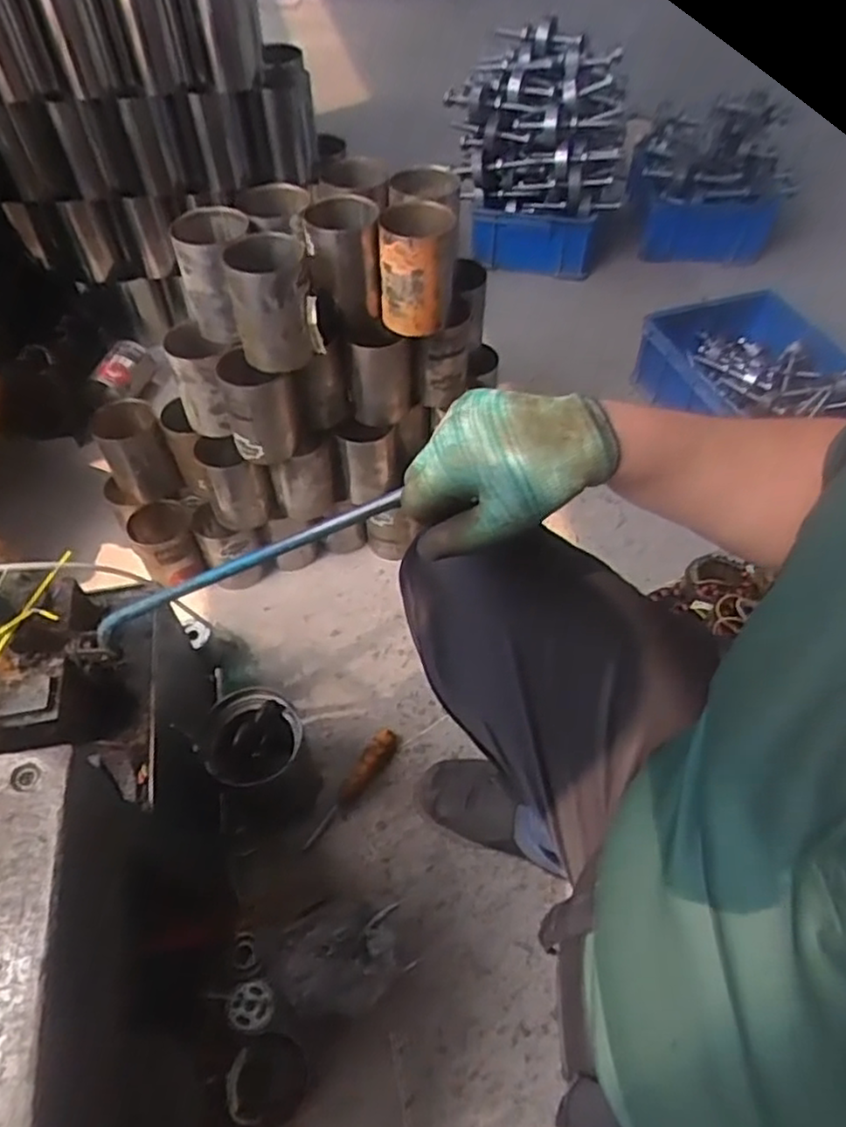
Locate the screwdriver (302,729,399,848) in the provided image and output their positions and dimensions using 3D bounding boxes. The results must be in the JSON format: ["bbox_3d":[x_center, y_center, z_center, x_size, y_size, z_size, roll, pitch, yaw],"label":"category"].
[{"bbox_3d":[-0.089,0.296,0.913,0.032,0.030,0.180,26,57,19],"label":"screwdriver"}]

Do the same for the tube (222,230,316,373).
[{"bbox_3d":[-0.180,-0.313,0.831,0.094,0.127,0.092,-10,53,-7],"label":"tube"}]

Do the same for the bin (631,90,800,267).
[{"bbox_3d":[0.677,-0.904,1.629,0.361,0.253,0.281,13,54,10],"label":"bin"}]

